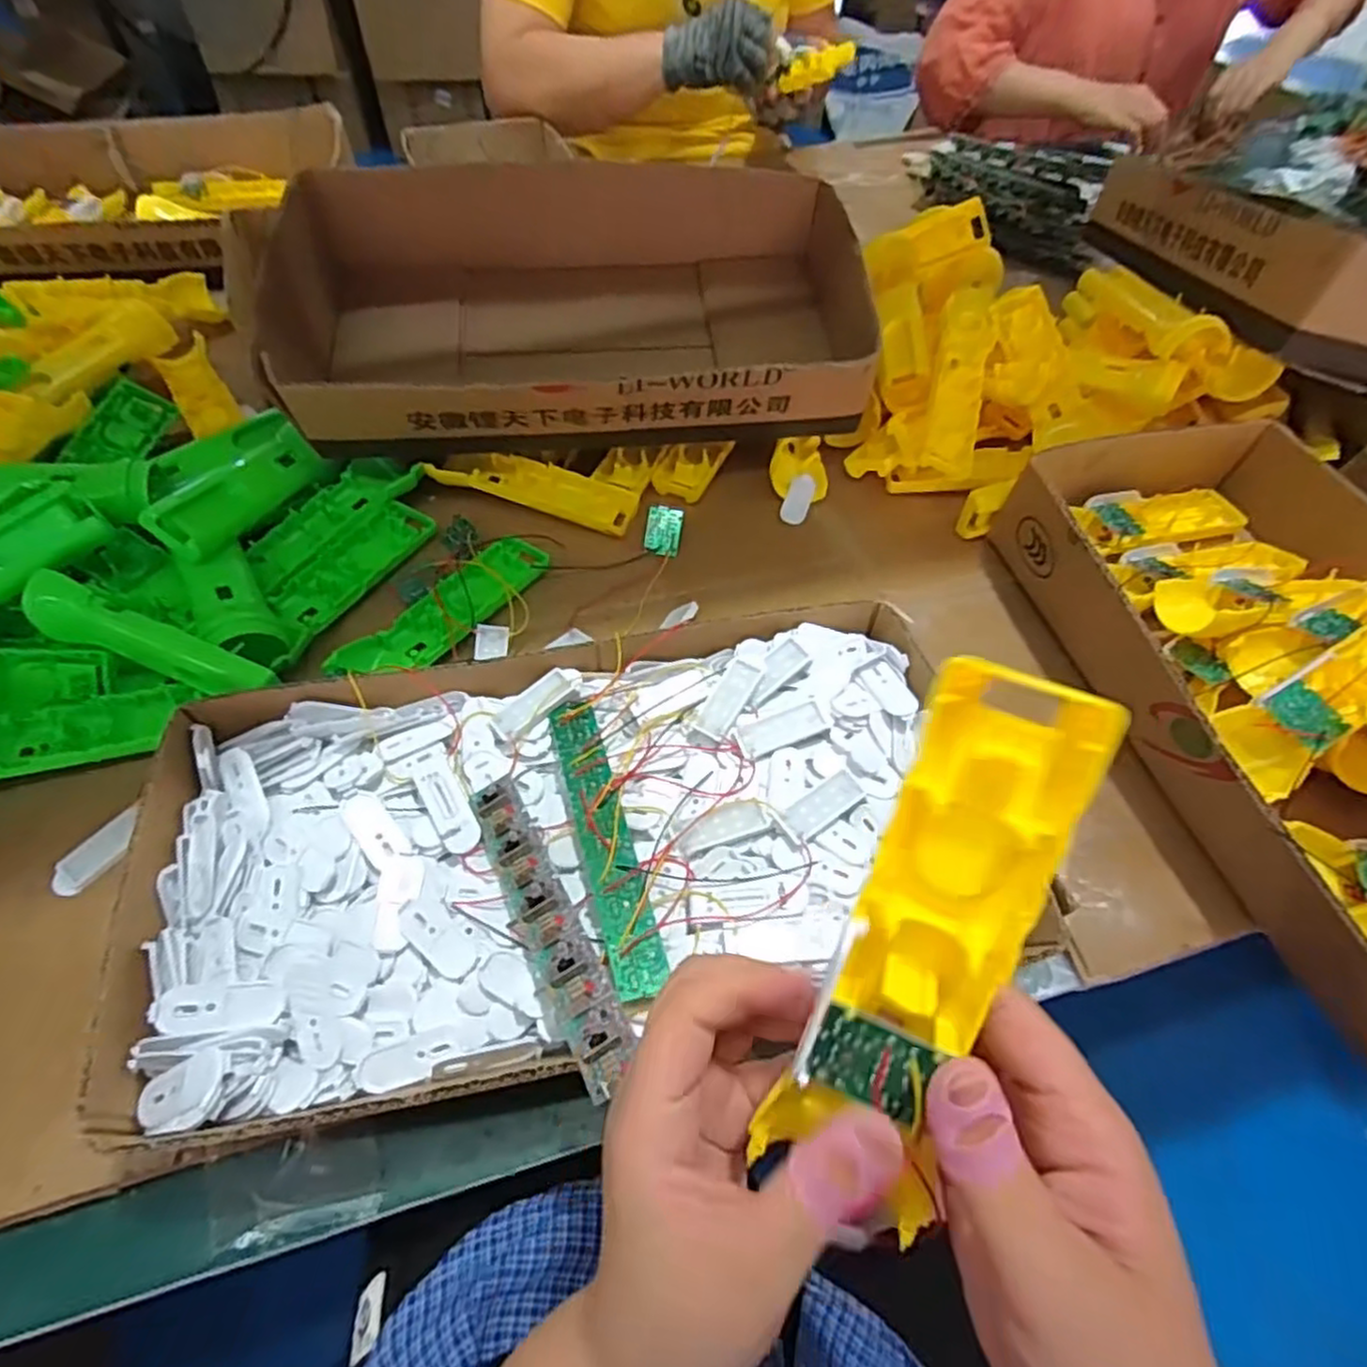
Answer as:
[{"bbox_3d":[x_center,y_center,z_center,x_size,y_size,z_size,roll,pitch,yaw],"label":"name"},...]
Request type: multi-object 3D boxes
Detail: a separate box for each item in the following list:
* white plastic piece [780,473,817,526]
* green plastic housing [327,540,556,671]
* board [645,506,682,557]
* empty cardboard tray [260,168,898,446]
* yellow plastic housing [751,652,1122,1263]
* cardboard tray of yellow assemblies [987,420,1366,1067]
[{"bbox_3d":[0.093,-0.148,0.575,0.021,0.004,0.049,19,73,10],"label":"white plastic piece"},{"bbox_3d":[-0.157,-0.047,0.485,0.048,0.026,0.158,31,60,17],"label":"green plastic housing"},{"bbox_3d":[-0.015,-0.115,0.541,0.026,0.004,0.037,7,80,1],"label":"board"},{"bbox_3d":[-0.083,-0.300,0.575,0.416,0.108,0.255,-4,56,-5],"label":"empty cardboard tray"},{"bbox_3d":[0.063,0.071,0.194,0.044,0.015,0.155,25,103,14],"label":"yellow plastic housing"},{"bbox_3d":[0.396,0.005,0.425,0.242,0.099,0.423,-10,57,-10],"label":"cardboard tray of yellow assemblies"}]

